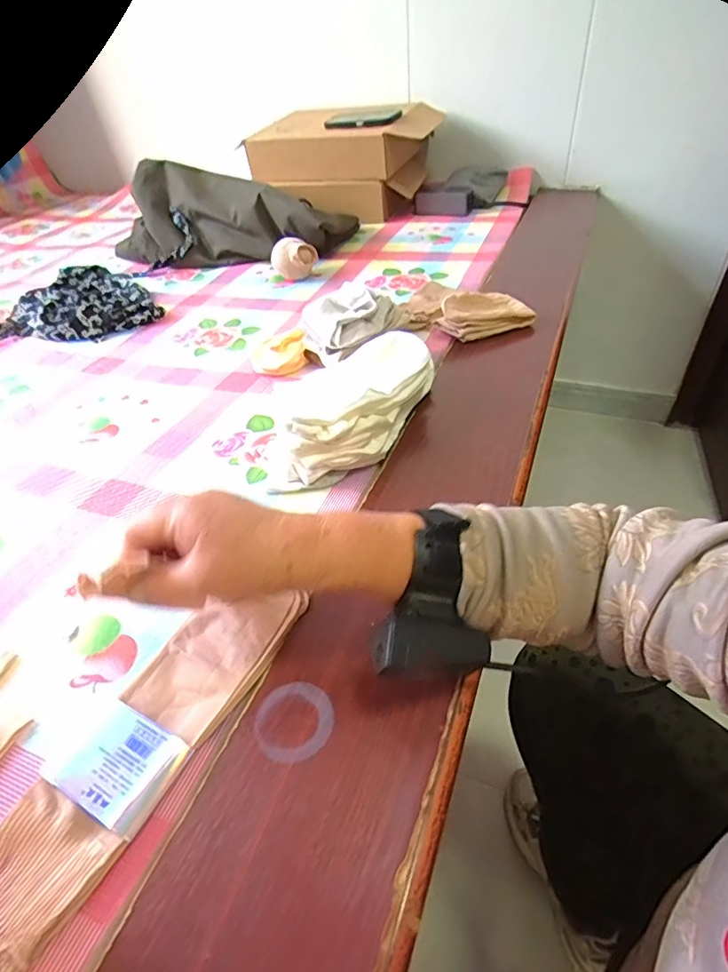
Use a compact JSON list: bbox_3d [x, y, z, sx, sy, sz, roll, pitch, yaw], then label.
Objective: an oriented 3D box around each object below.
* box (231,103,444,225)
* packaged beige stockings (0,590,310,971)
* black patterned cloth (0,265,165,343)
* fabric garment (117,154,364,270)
[{"bbox_3d":[-0.039,-0.770,1.210,0.398,0.204,0.264,18,47,23],"label":"box"},{"bbox_3d":[-0.138,0.155,0.324,0.076,0.018,0.239,19,47,25],"label":"packaged beige stockings"},{"bbox_3d":[-0.554,-0.336,0.921,0.277,0.046,0.335,-28,47,-24],"label":"black patterned cloth"},{"bbox_3d":[-0.281,-0.567,1.053,0.507,0.153,0.211,10,44,16],"label":"fabric garment"}]

